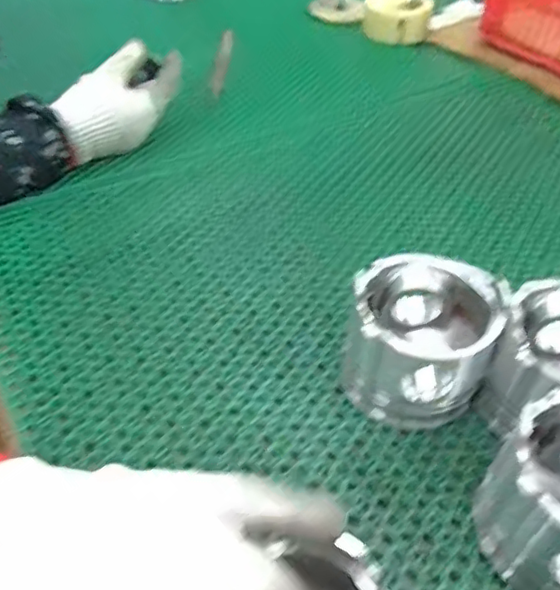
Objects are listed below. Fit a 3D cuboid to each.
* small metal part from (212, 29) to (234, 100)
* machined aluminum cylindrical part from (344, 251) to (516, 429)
[{"bbox_3d":[-0.080,-0.320,0.800,0.018,0.005,0.214,2,44,1],"label":"small metal part"},{"bbox_3d":[0.093,0.024,0.391,0.091,0.092,0.090,1,44,-1],"label":"machined aluminum cylindrical part"}]

